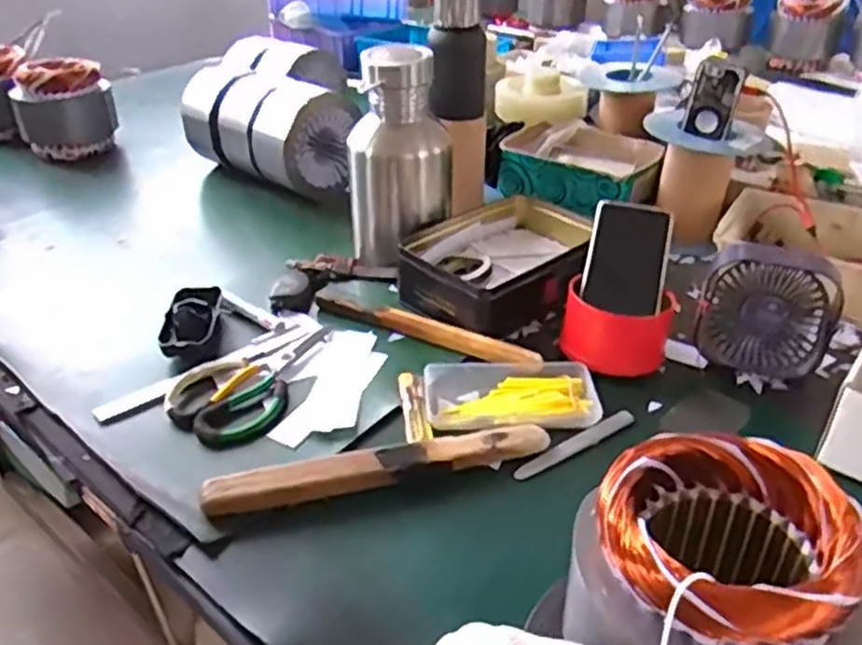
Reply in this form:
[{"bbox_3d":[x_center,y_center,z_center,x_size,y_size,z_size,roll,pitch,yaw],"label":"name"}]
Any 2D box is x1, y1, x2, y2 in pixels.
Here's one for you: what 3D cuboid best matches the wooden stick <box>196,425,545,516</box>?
[{"bbox_3d":[-0.039,0.115,0.574,0.273,0.023,0.034,-10,35,-13],"label":"wooden stick"}]

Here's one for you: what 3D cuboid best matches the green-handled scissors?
[{"bbox_3d":[-0.162,0.054,0.681,0.105,0.011,0.170,21,40,30],"label":"green-handled scissors"}]

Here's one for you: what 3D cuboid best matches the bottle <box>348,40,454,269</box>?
[{"bbox_3d":[-0.035,-0.196,0.837,0.108,0.225,0.105,21,40,29],"label":"bottle"}]

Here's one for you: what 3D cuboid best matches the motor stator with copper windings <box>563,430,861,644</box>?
[{"bbox_3d":[0.149,0.154,0.385,0.116,0.136,0.133,-5,34,-5],"label":"motor stator with copper windings"}]

